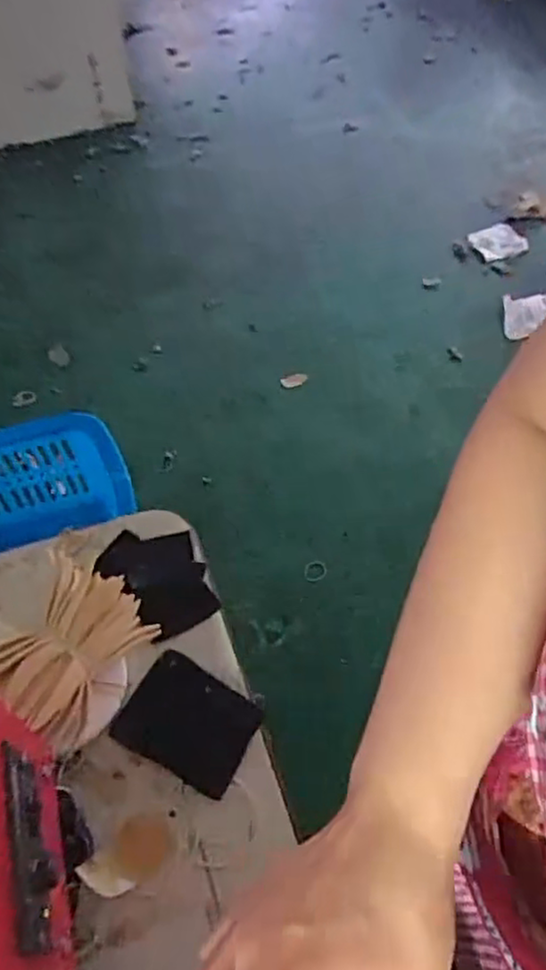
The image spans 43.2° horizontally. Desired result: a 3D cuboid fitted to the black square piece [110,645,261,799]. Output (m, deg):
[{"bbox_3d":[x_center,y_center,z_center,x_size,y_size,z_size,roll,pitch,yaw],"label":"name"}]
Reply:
[{"bbox_3d":[-0.065,0.184,0.540,0.097,0.010,0.079,24,57,17],"label":"black square piece"}]

